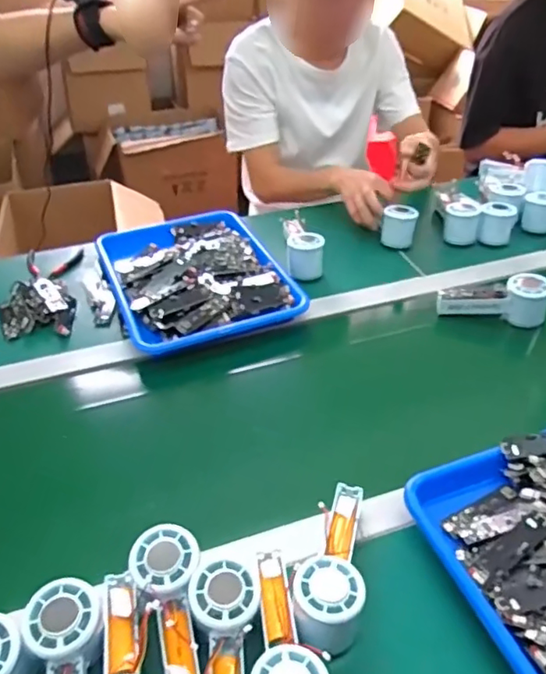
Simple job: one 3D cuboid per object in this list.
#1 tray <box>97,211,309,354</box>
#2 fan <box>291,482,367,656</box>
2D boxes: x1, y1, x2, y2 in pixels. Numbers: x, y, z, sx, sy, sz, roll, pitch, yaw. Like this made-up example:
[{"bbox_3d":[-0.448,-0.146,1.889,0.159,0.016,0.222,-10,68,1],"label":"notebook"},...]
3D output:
[{"bbox_3d":[-0.126,-0.109,0.889,0.246,0.047,0.331,-15,40,-18],"label":"tray"},{"bbox_3d":[0.058,0.197,0.511,0.057,0.055,0.159,10,39,13],"label":"fan"}]

